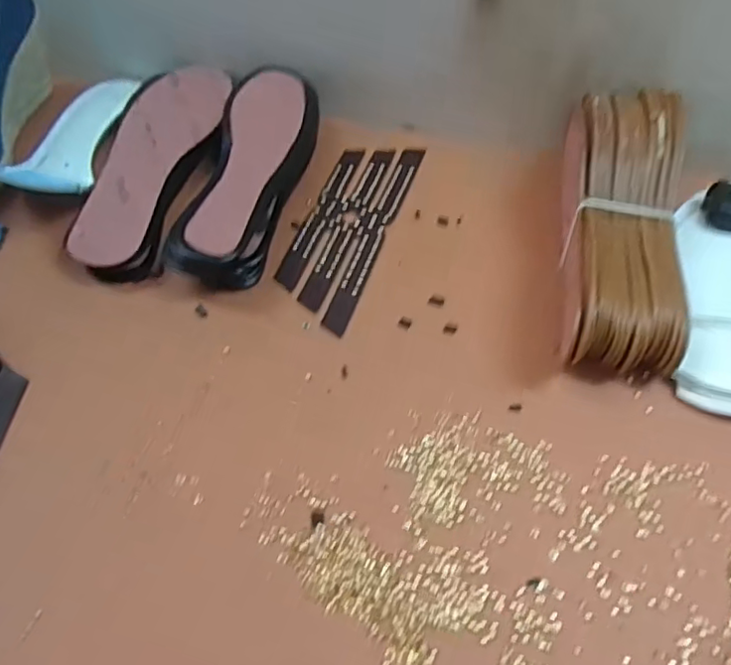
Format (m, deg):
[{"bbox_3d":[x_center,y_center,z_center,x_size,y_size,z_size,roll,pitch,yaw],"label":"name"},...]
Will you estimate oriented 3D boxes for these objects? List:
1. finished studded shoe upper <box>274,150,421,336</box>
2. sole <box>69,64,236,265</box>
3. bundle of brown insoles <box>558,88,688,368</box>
[{"bbox_3d":[-0.013,-0.093,0.510,0.067,0.010,0.205,18,56,9],"label":"finished studded shoe upper"},{"bbox_3d":[-0.174,-0.146,0.496,0.067,0.023,0.219,11,55,5],"label":"sole"},{"bbox_3d":[0.194,-0.081,0.462,0.082,0.078,0.236,12,56,4],"label":"bundle of brown insoles"}]

